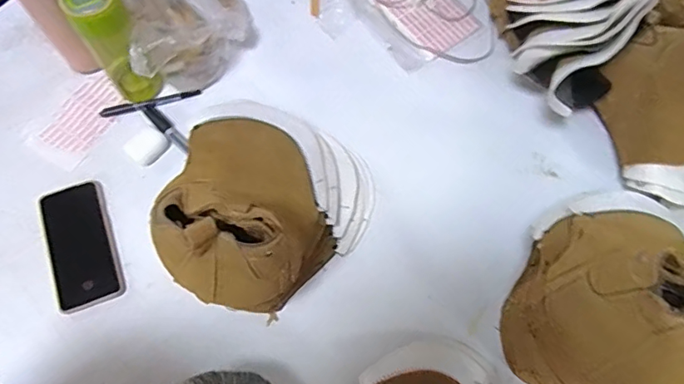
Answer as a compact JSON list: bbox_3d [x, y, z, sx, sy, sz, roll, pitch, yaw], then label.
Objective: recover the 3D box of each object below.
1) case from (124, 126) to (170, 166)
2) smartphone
[{"bbox_3d":[-0.269,-0.063,0.704,0.053,0.016,0.039,-39,74,-15],"label":"case"},{"bbox_3d":[-0.335,0.066,0.653,0.085,0.016,0.166,-23,70,-10],"label":"smartphone"}]

